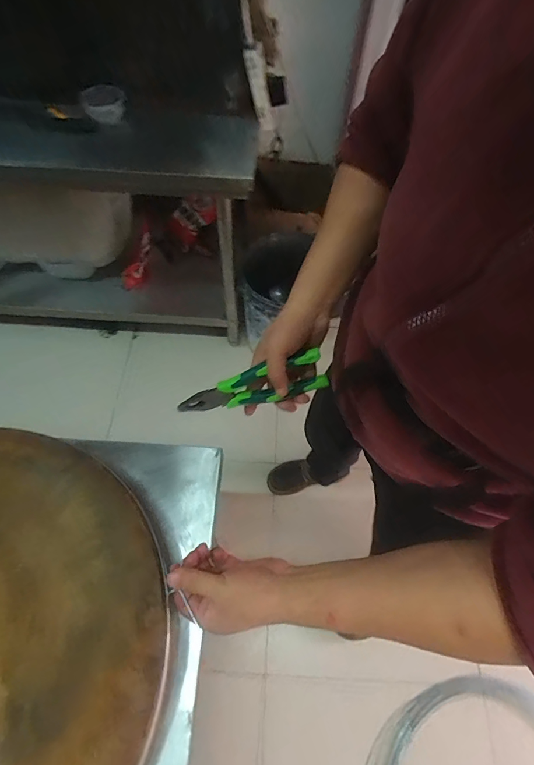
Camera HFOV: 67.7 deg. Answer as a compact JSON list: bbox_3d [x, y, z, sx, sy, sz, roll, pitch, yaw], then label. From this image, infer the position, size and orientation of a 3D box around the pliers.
[{"bbox_3d":[-0.022,0.006,0.518,0.198,0.049,0.022,-16,24,13],"label":"pliers"}]

